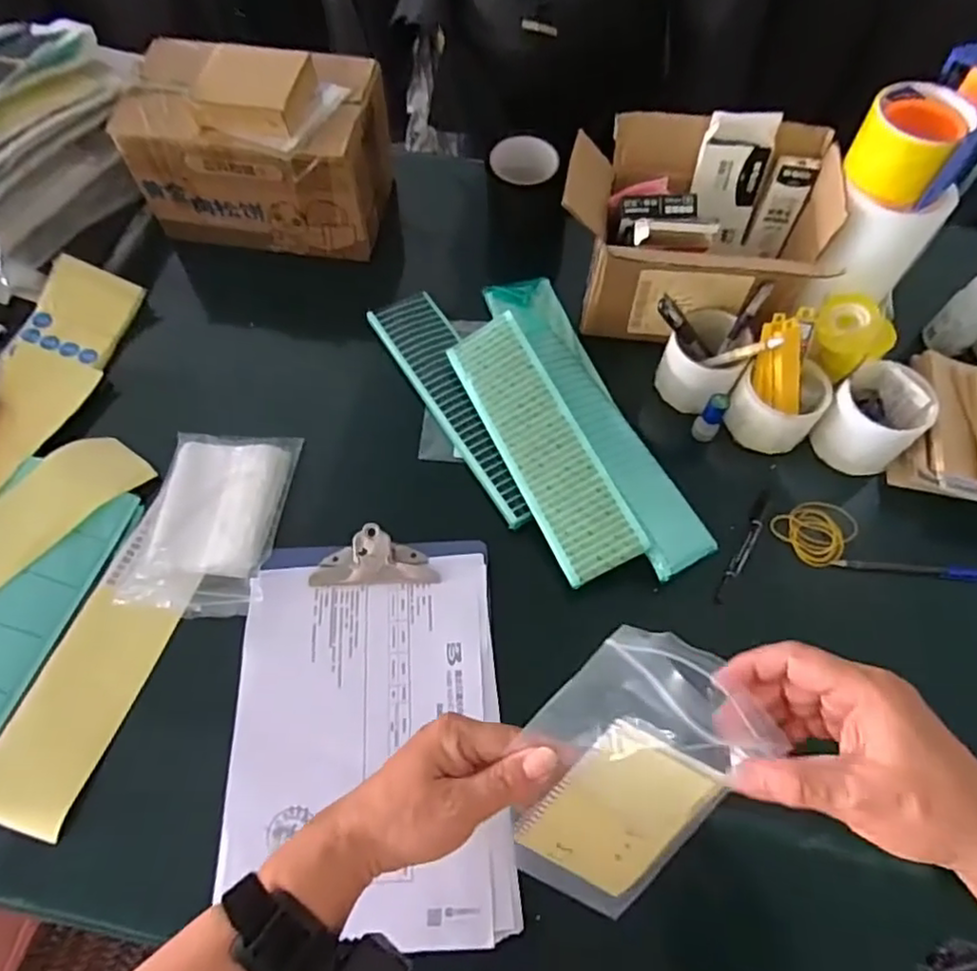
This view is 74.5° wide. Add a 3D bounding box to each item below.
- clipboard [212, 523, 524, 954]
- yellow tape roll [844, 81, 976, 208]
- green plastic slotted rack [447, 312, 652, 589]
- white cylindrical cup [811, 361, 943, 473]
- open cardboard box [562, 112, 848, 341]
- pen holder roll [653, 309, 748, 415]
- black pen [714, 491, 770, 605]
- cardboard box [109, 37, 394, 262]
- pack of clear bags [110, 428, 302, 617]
[{"bbox_3d":[-0.102,0.197,0.541,0.225,0.024,0.320,-4,65,-2],"label":"clipboard"},{"bbox_3d":[0.362,-0.299,0.561,0.076,0.058,0.084,31,67,15],"label":"yellow tape roll"},{"bbox_3d":[0.052,-0.046,0.636,0.080,0.010,0.288,-28,68,3],"label":"green plastic slotted rack"},{"bbox_3d":[0.388,-0.067,0.650,0.088,0.073,0.085,0,63,0],"label":"white cylindrical cup"},{"bbox_3d":[0.205,-0.257,0.680,0.251,0.174,0.159,8,63,4],"label":"open cardboard box"},{"bbox_3d":[0.233,-0.133,0.695,0.079,0.066,0.088,34,67,16],"label":"pen holder roll"},{"bbox_3d":[0.253,0.059,0.632,0.014,0.011,0.132,27,66,13],"label":"black pen"},{"bbox_3d":[-0.263,-0.396,0.751,0.263,0.171,0.154,8,63,4],"label":"cardboard box"},{"bbox_3d":[-0.272,0.029,0.619,0.138,0.021,0.185,4,63,2],"label":"pack of clear bags"}]

